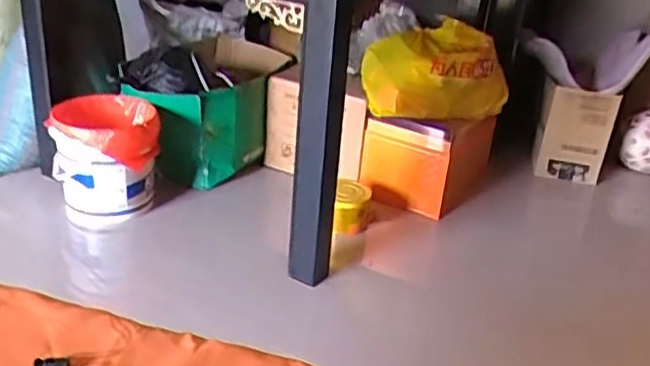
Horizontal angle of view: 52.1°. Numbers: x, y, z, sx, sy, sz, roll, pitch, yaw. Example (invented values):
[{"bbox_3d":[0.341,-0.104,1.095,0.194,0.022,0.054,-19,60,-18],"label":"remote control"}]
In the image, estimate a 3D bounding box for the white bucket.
[{"bbox_3d":[-0.561,-0.055,1.716,0.251,0.286,0.251,-3,27,-17],"label":"white bucket"}]

